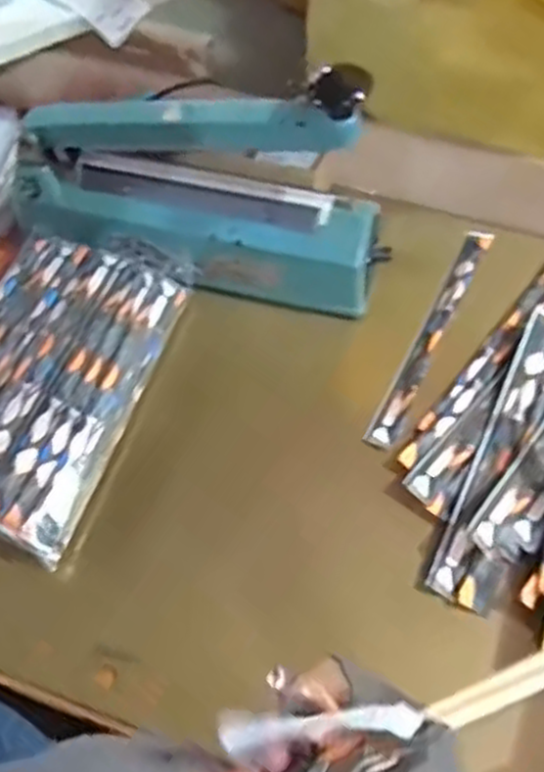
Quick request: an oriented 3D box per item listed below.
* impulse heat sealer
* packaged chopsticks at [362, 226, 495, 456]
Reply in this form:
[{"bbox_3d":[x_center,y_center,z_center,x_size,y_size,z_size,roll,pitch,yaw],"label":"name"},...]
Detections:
[{"bbox_3d":[-0.064,-0.167,0.588,0.299,0.157,0.081,11,58,7],"label":"impulse heat sealer"},{"bbox_3d":[0.131,-0.044,0.621,0.021,0.012,0.226,24,61,15],"label":"packaged chopsticks"}]

